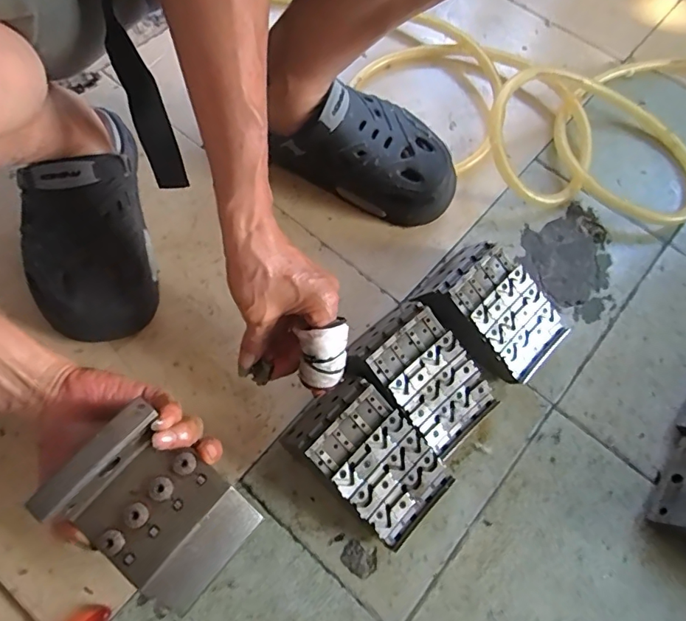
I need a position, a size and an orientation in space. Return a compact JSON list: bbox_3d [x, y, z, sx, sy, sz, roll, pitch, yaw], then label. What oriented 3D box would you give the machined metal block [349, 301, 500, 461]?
[{"bbox_3d":[0.075,0.058,0.440,0.086,0.063,0.129,-39,73,-18],"label":"machined metal block"}]

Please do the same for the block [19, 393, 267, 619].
[{"bbox_3d":[-0.127,0.136,0.325,0.113,0.066,0.084,38,70,14],"label":"block"}]

